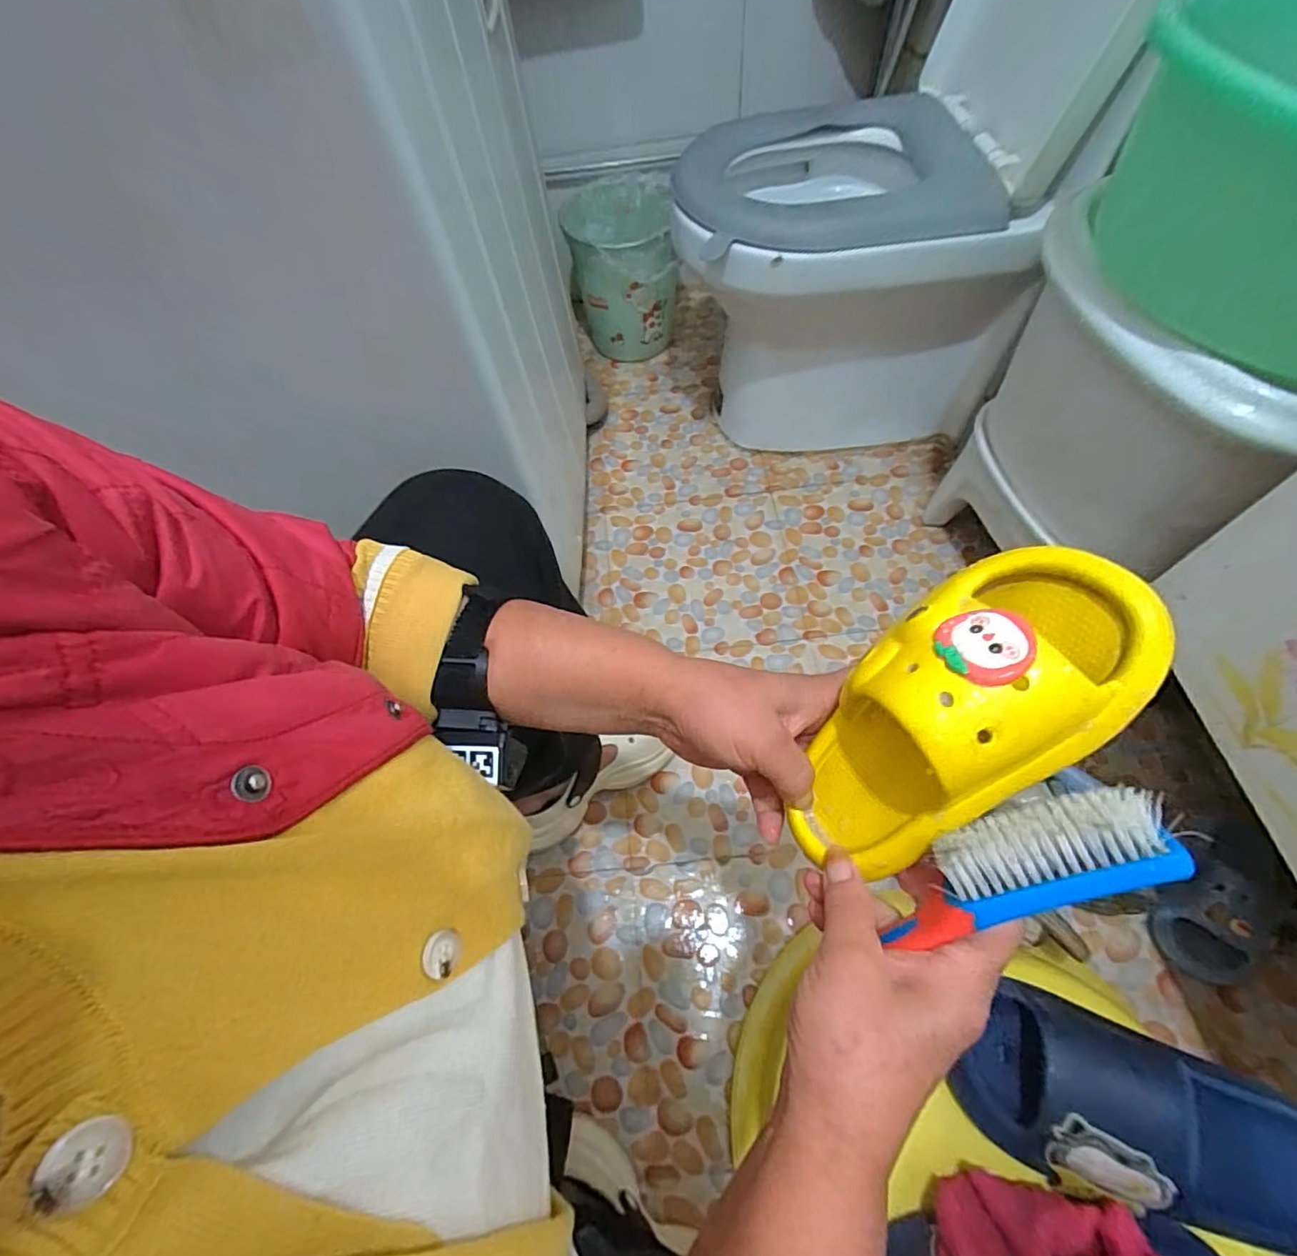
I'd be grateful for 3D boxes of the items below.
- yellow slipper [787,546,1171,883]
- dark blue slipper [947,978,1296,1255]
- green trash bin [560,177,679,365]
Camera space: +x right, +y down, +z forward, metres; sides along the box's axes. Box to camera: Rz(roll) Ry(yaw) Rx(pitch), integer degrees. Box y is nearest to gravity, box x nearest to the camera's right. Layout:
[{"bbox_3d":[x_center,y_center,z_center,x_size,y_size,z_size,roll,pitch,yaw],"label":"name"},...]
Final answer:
[{"bbox_3d":[0.130,0.050,0.266,0.089,0.194,0.073,44,34,21],"label":"yellow slipper"},{"bbox_3d":[0.376,0.371,0.431,0.257,0.093,0.123,16,64,14],"label":"dark blue slipper"},{"bbox_3d":[-0.052,-0.697,1.152,0.190,0.256,0.219,-12,61,-2],"label":"green trash bin"}]

